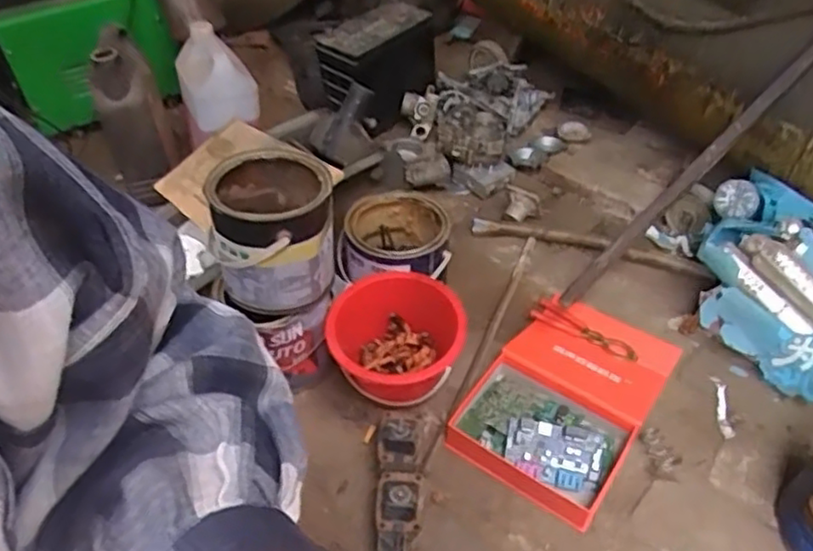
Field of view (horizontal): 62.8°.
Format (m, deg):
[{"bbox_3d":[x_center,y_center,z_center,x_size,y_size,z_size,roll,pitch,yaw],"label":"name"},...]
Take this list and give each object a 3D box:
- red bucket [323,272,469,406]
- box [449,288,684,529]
[{"bbox_3d":[-0.019,0.092,0.940,0.185,0.119,0.170,-1,46,1],"label":"red bucket"},{"bbox_3d":[0.227,0.168,0.948,0.216,0.050,0.343,28,52,25],"label":"box"}]

